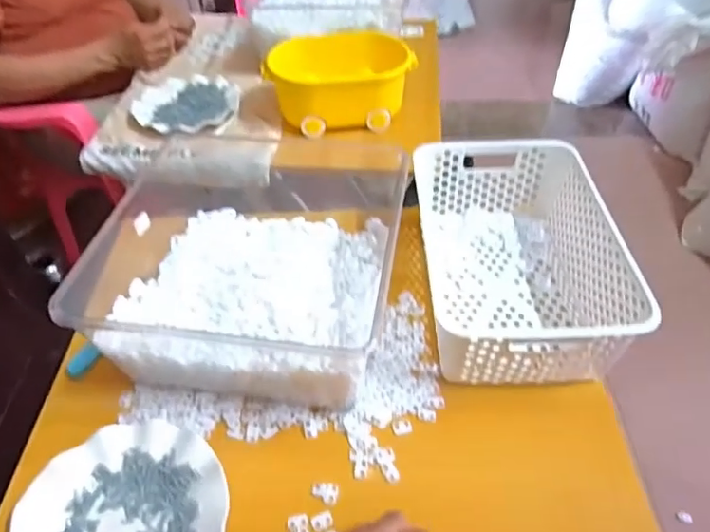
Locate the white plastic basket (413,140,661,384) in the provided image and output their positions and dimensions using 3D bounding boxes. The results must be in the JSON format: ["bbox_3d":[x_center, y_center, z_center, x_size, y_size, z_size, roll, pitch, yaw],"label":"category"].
[{"bbox_3d":[0.184,-0.012,0.632,0.199,0.110,0.304,-3,46,-1],"label":"white plastic basket"}]

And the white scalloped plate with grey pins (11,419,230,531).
[{"bbox_3d":[-0.206,0.229,0.481,0.178,0.020,0.177,-1,46,1],"label":"white scalloped plate with grey pins"}]

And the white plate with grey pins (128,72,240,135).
[{"bbox_3d":[-0.303,-0.293,0.977,0.183,0.013,0.178,-1,46,1],"label":"white plate with grey pins"}]

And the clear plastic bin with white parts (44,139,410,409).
[{"bbox_3d":[-0.103,-0.008,0.620,0.299,0.129,0.310,5,46,6],"label":"clear plastic bin with white parts"}]

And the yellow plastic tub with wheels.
[{"bbox_3d":[-0.025,-0.310,0.918,0.245,0.104,0.127,-7,46,-5],"label":"yellow plastic tub with wheels"}]

